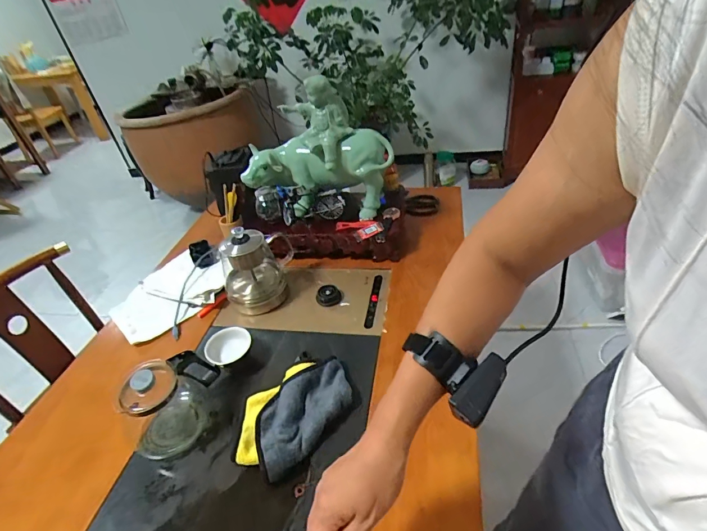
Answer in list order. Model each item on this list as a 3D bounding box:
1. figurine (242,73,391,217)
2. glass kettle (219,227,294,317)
[{"bbox_3d":[-0.084,-0.248,0.874,0.324,0.260,0.116,2,40,15],"label":"figurine"},{"bbox_3d":[-0.207,-0.010,0.844,0.155,0.156,0.153,-17,39,-9],"label":"glass kettle"}]

